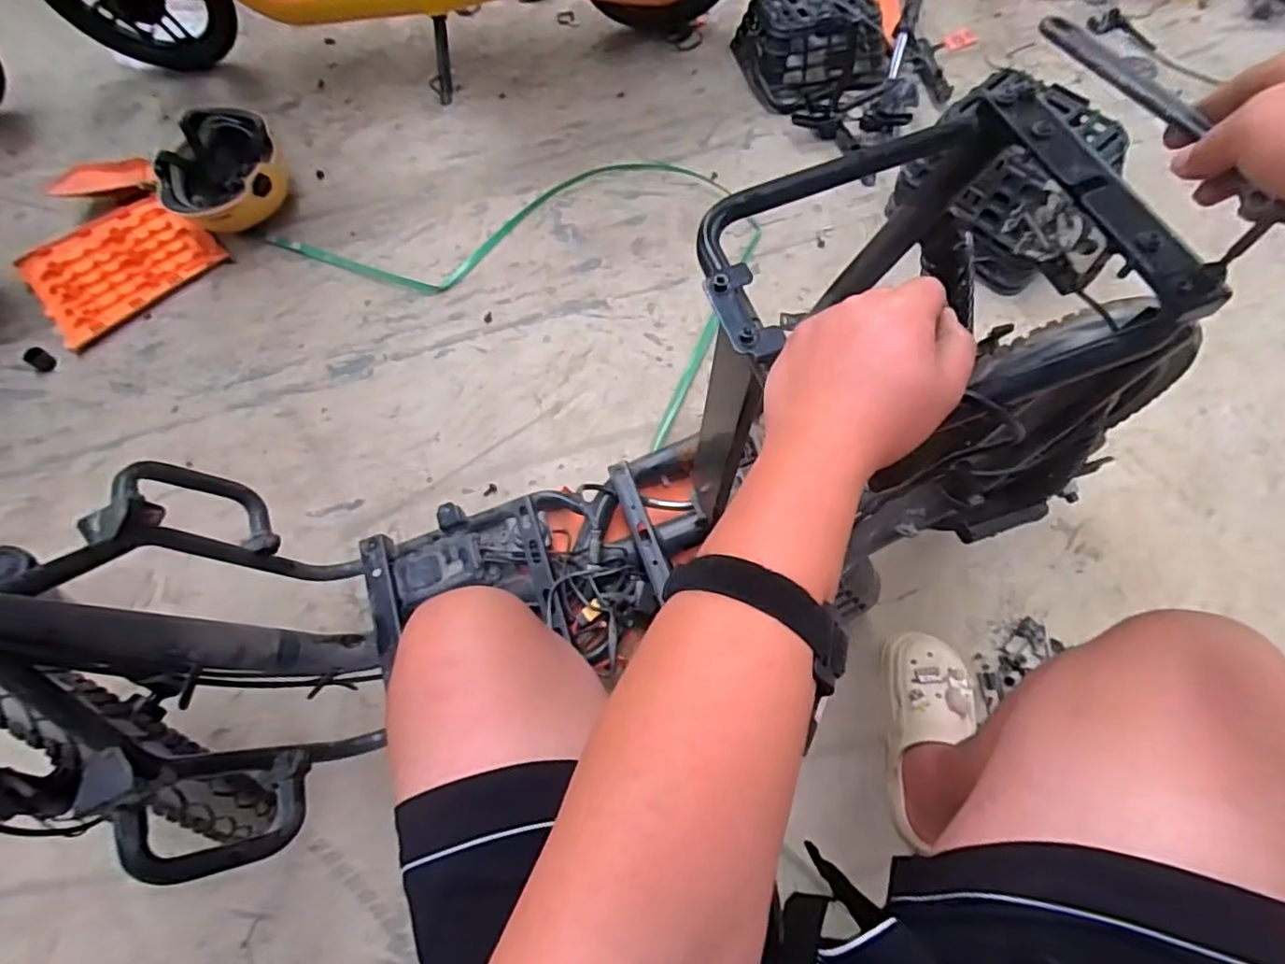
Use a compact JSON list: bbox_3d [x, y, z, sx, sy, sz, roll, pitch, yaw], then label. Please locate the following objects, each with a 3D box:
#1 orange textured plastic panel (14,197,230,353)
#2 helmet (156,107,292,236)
[{"bbox_3d":[-1.051,-0.446,1.263,0.322,0.030,0.275,-41,70,-14],"label":"orange textured plastic panel"},{"bbox_3d":[-0.834,-0.620,1.269,0.218,0.151,0.183,1,66,3],"label":"helmet"}]

